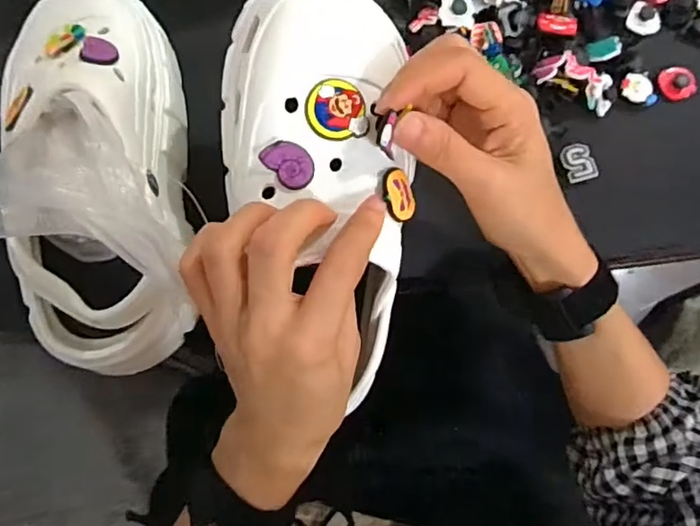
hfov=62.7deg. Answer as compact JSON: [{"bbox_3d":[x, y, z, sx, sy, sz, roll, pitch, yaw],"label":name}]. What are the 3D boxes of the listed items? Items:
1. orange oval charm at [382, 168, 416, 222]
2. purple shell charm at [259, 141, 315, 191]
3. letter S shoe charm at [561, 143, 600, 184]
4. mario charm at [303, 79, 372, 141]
[{"bbox_3d":[0.025,-0.035,0.293,0.020,0.004,0.027,-22,99,-41],"label":"orange oval charm"},{"bbox_3d":[-0.031,-0.050,0.291,0.020,0.011,0.027,-44,96,-5],"label":"purple shell charm"},{"bbox_3d":[0.157,-0.068,0.394,0.020,0.006,0.027,-13,73,-2],"label":"letter S shoe charm"},{"bbox_3d":[-0.007,-0.077,0.288,0.030,0.004,0.029,-7,95,-5],"label":"mario charm"}]

